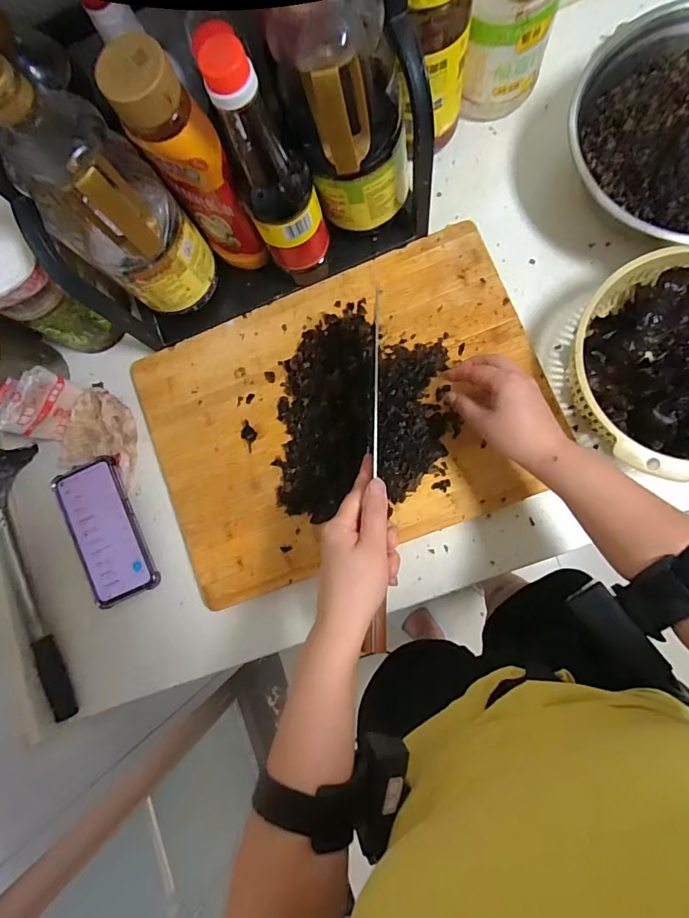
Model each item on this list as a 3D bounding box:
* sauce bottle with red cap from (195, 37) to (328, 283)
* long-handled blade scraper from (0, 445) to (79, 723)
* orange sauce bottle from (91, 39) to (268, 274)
[{"bbox_3d":[-0.057,-0.237,0.400,0.058,0.247,0.051,-15,82,6],"label":"sauce bottle with red cap"},{"bbox_3d":[-0.386,0.148,0.523,0.056,0.083,0.324,-17,82,6],"label":"long-handled blade scraper"},{"bbox_3d":[-0.127,-0.248,0.405,0.056,0.207,0.064,-32,81,4],"label":"orange sauce bottle"}]

